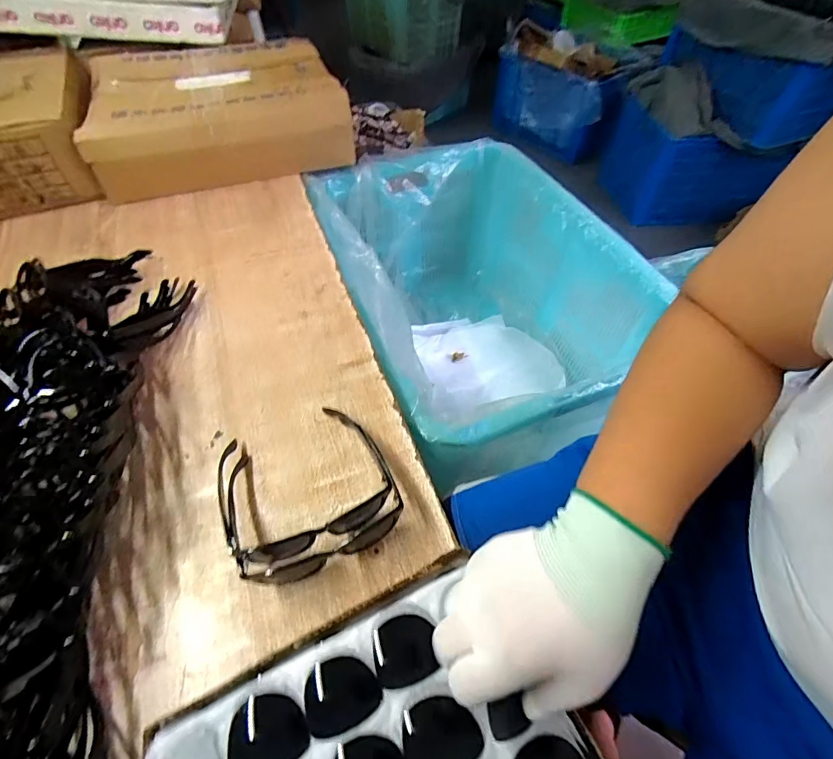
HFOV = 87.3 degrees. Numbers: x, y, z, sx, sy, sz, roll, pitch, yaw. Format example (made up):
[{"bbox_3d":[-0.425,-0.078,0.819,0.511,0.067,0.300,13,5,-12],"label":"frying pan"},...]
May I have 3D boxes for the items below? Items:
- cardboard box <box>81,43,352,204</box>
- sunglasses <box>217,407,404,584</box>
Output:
[{"bbox_3d":[-0.377,-0.518,0.848,0.442,0.128,0.322,-16,55,-12],"label":"cardboard box"},{"bbox_3d":[-0.111,0.103,0.432,0.155,0.052,0.170,-21,56,-16],"label":"sunglasses"}]

